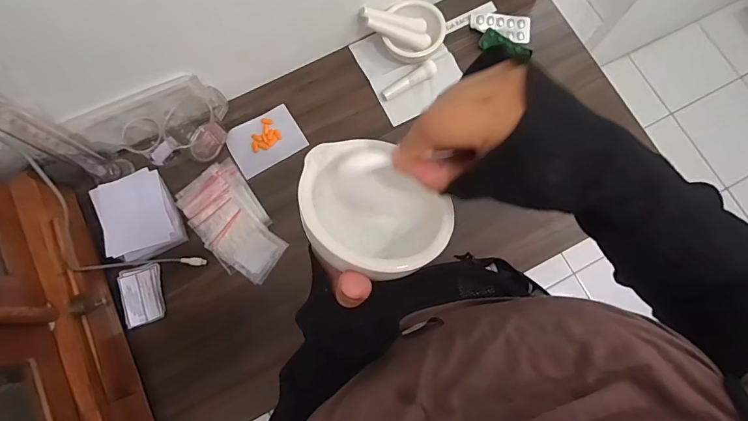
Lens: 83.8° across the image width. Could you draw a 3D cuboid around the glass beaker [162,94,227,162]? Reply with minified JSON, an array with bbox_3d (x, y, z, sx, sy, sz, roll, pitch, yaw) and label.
[{"bbox_3d":[-0.265,-0.125,0.616,0.068,0.068,0.074,22,79,5],"label":"glass beaker"}]

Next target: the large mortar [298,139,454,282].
[{"bbox_3d":[-0.002,0.008,0.288,0.100,0.065,0.100,7,58,-12],"label":"large mortar"}]

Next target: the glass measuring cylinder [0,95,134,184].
[{"bbox_3d":[-0.401,-0.090,0.511,0.041,0.262,0.040,32,80,7],"label":"glass measuring cylinder"}]

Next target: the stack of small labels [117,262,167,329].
[{"bbox_3d":[-0.330,0.119,0.592,0.054,0.008,0.082,-17,78,-3],"label":"stack of small labels"}]

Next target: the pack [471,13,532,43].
[{"bbox_3d":[0.208,-0.302,0.686,0.097,0.009,0.048,4,78,1],"label":"pack"}]

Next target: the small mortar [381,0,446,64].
[{"bbox_3d":[0.065,-0.279,0.652,0.090,0.059,0.086,10,78,3],"label":"small mortar"}]

